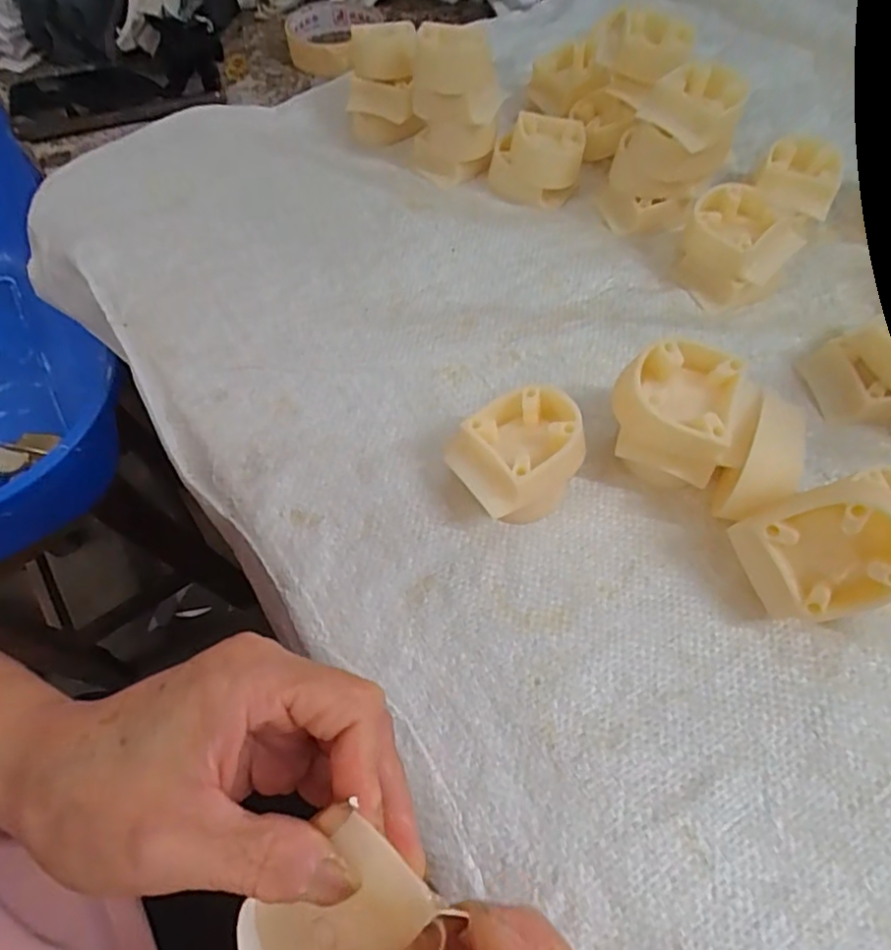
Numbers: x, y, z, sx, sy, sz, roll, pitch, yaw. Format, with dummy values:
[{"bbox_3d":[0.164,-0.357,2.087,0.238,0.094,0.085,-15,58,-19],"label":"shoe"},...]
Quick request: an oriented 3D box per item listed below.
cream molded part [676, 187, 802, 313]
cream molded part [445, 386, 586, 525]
[{"bbox_3d":[0.173,-0.135,0.353,0.056,0.037,0.061,-1,60,2],"label":"cream molded part"},{"bbox_3d":[0.035,-0.008,0.281,0.057,0.042,0.048,-33,64,-16],"label":"cream molded part"}]

